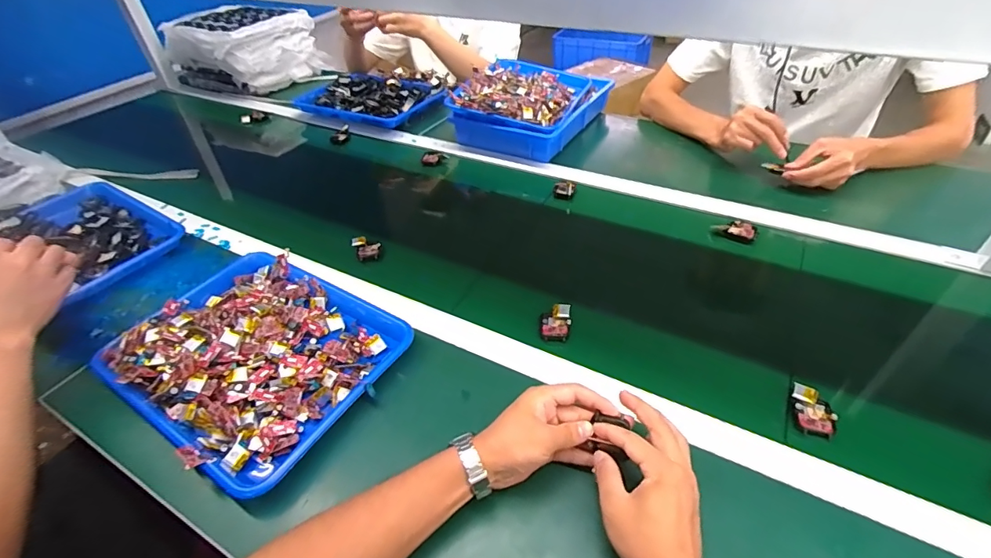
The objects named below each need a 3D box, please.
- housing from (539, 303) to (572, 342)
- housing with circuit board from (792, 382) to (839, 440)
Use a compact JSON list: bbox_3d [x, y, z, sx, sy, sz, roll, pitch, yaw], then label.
[{"bbox_3d":[0.079,0.055,0.601,0.039,0.013,0.055,2,43,6],"label":"housing"},{"bbox_3d":[0.342,0.143,0.493,0.036,0.019,0.056,6,44,11],"label":"housing with circuit board"}]

